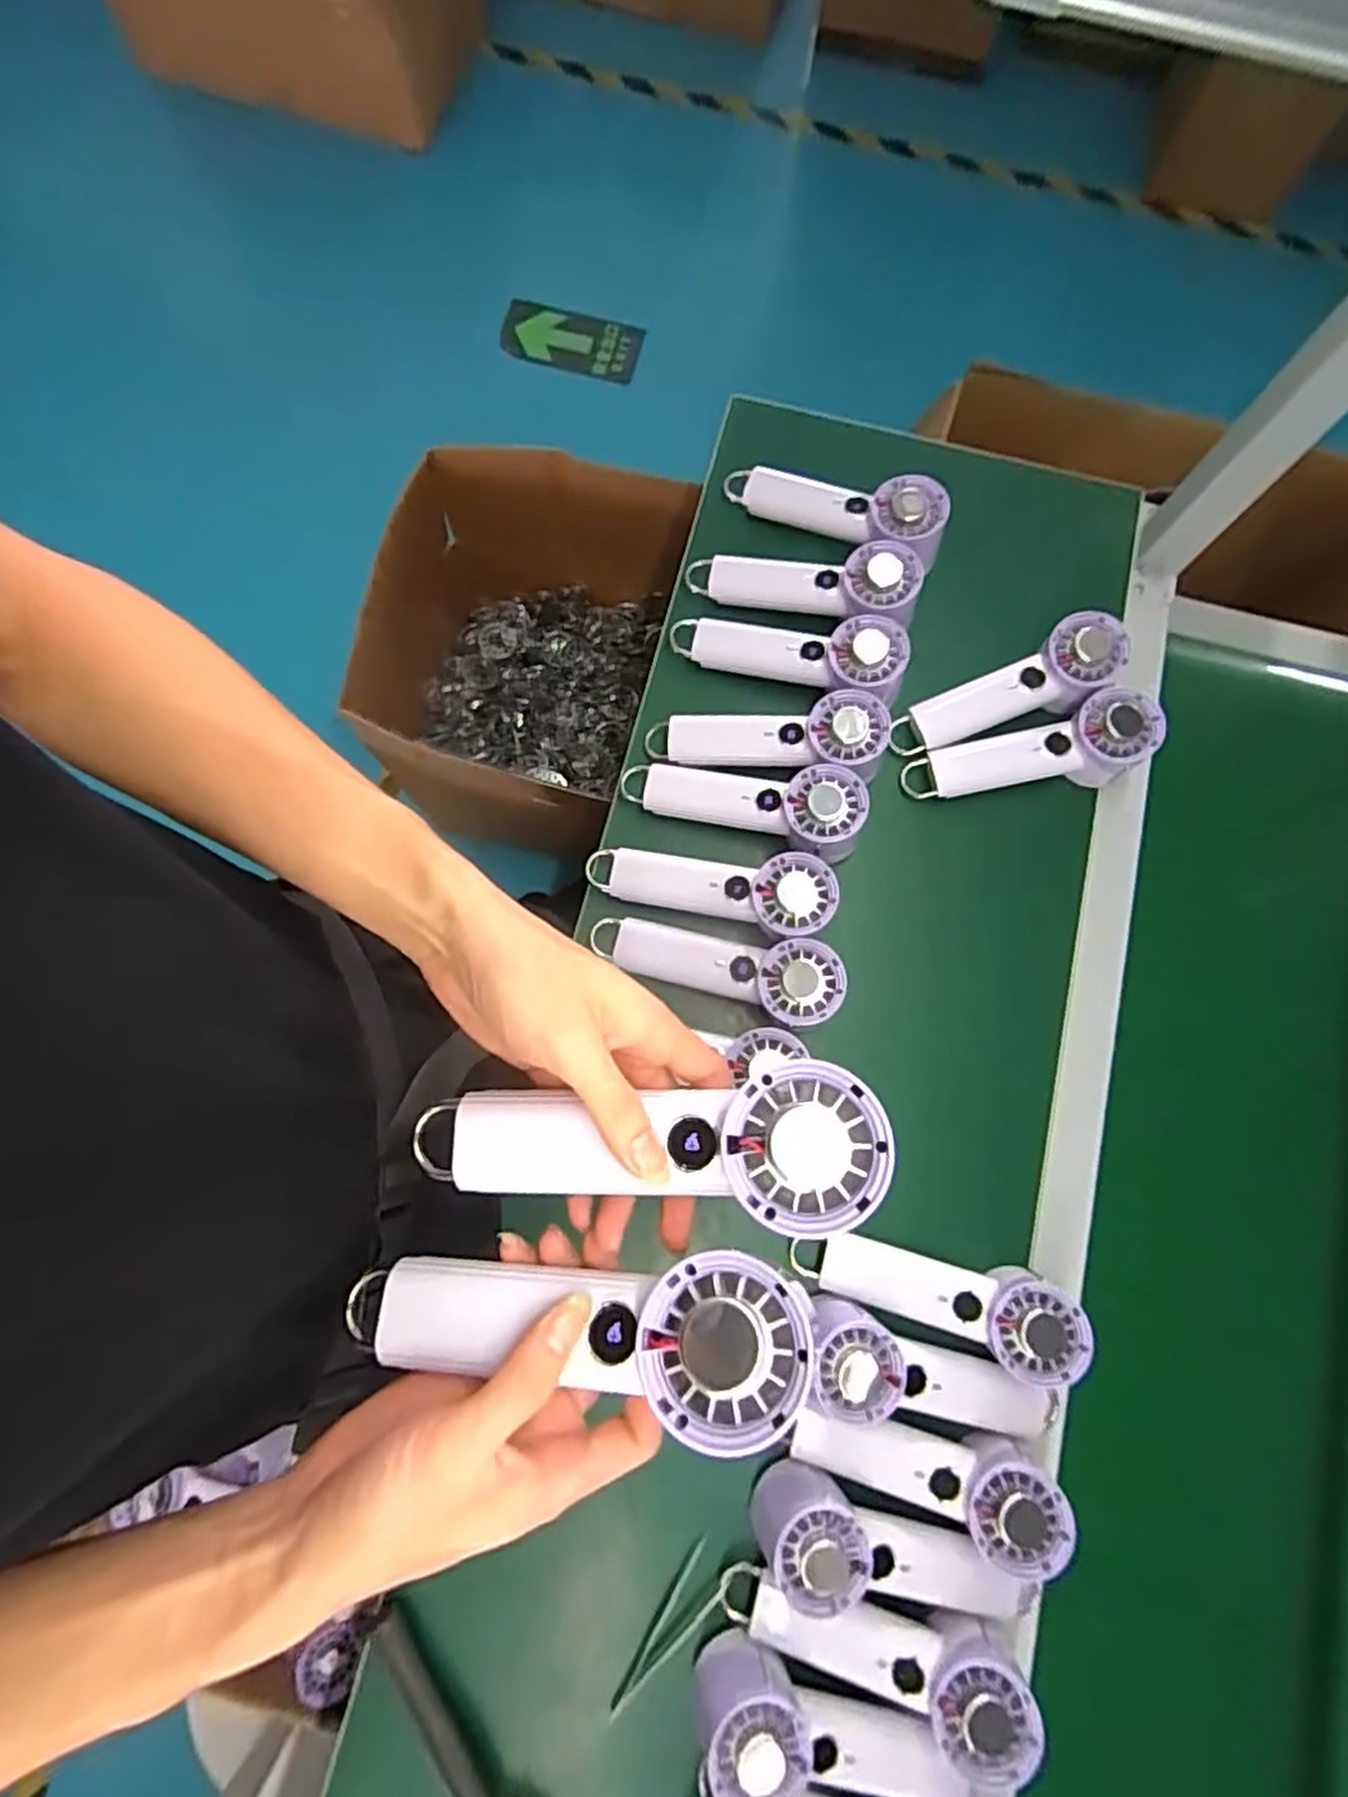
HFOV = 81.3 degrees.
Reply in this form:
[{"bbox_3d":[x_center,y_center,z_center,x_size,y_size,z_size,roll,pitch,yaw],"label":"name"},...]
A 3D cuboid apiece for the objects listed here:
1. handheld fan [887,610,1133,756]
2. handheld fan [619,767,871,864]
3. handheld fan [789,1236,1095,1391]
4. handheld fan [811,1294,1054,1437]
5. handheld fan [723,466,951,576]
[{"bbox_3d":[0.279,-0.169,0.653,0.195,0.033,0.062,-23,78,13],"label":"handheld fan"},{"bbox_3d":[0.055,-0.074,0.642,0.199,0.052,0.068,9,77,16],"label":"handheld fan"},{"bbox_3d":[0.183,0.280,0.553,0.193,0.036,0.061,9,77,19],"label":"handheld fan"},{"bbox_3d":[0.167,0.330,0.549,0.179,0.068,0.067,19,77,-10],"label":"handheld fan"},{"bbox_3d":[0.143,-0.343,0.700,0.202,0.055,0.069,23,77,23],"label":"handheld fan"}]

